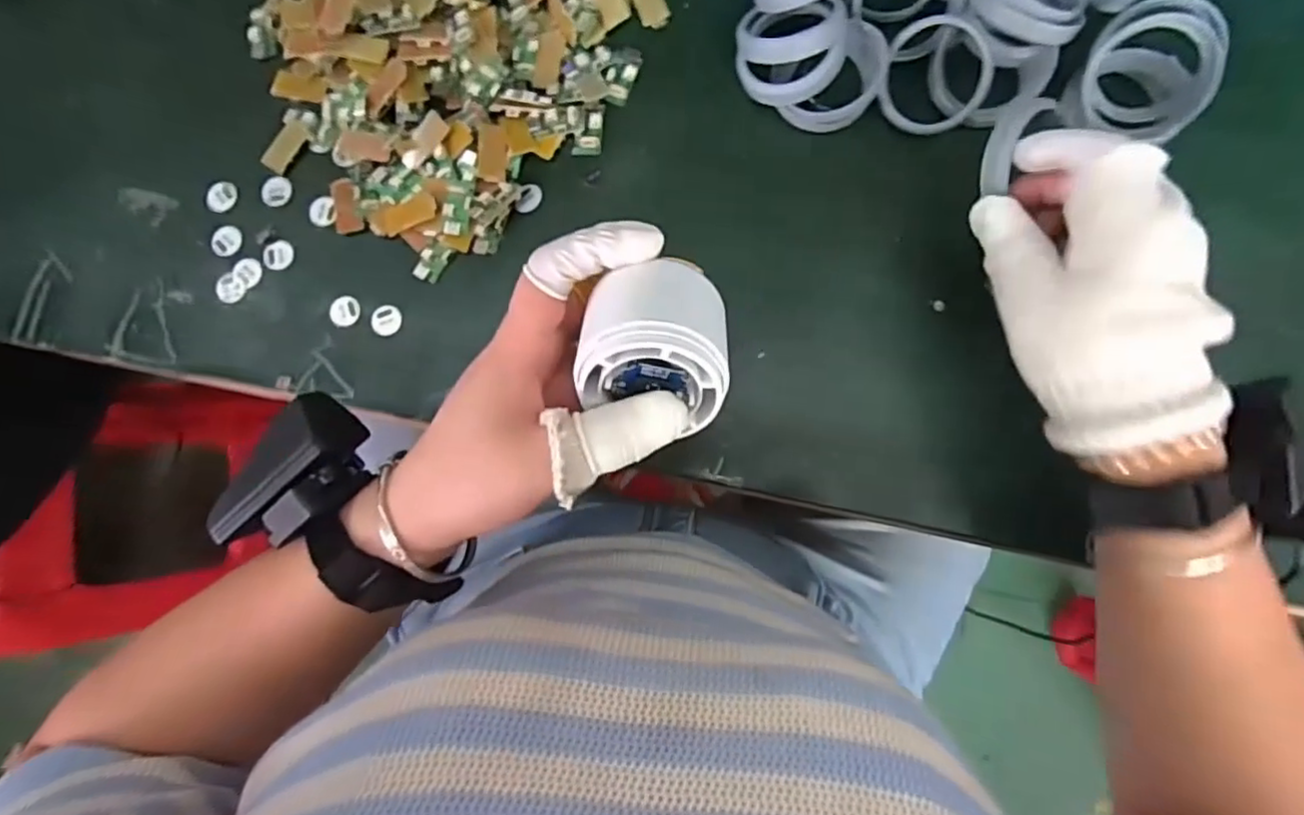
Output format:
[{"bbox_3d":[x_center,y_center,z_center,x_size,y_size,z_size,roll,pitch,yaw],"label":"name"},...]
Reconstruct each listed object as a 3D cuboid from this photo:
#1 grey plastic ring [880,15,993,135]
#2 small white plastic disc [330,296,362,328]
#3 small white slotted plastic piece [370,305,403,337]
[{"bbox_3d":[0.156,-0.183,0.360,0.057,0.010,0.059,4,107,13],"label":"grey plastic ring"},{"bbox_3d":[-0.175,-0.055,0.372,0.017,0.004,0.016,0,86,2],"label":"small white plastic disc"},{"bbox_3d":[-0.152,-0.049,0.372,0.017,0.004,0.017,-3,86,2],"label":"small white slotted plastic piece"}]

